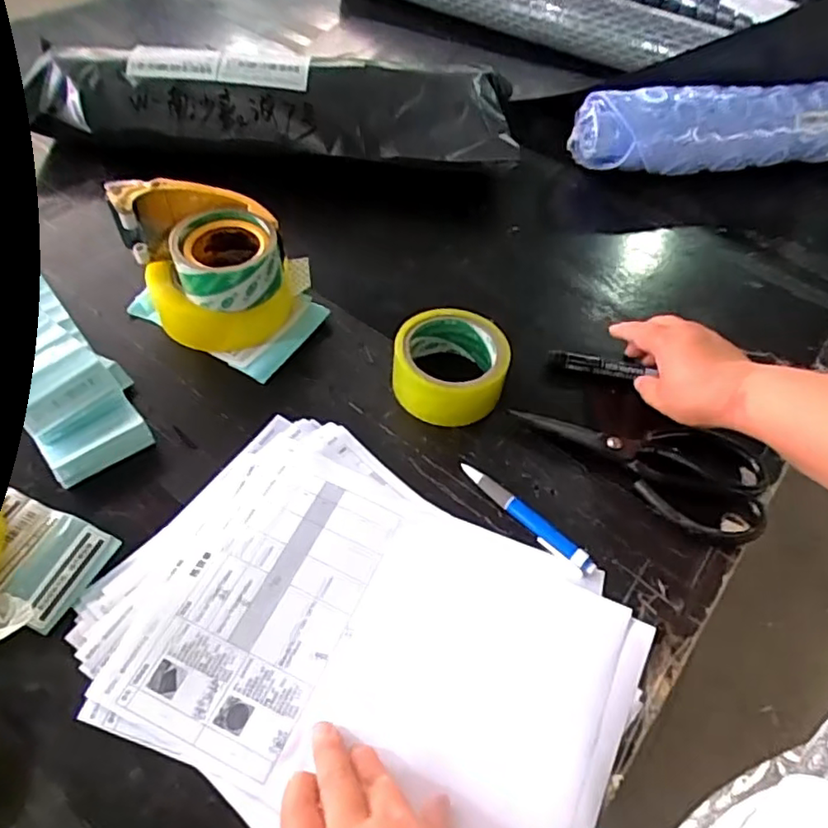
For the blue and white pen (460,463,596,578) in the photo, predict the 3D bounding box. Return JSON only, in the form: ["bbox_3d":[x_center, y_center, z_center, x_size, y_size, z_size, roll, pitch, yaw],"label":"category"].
[{"bbox_3d":[0.085,0.078,0.490,0.015,0.011,0.124,-36,64,-27],"label":"blue and white pen"}]

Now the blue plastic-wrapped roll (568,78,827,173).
[{"bbox_3d":[0.460,-0.366,0.818,0.539,0.090,0.081,-8,55,-11],"label":"blue plastic-wrapped roll"}]

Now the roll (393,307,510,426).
[{"bbox_3d":[0.030,-0.042,0.557,0.093,0.047,0.097,3,53,-4],"label":"roll"}]

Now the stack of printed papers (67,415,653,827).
[{"bbox_3d":[-0.031,0.151,0.429,0.338,0.014,0.240,29,56,15],"label":"stack of printed papers"}]

